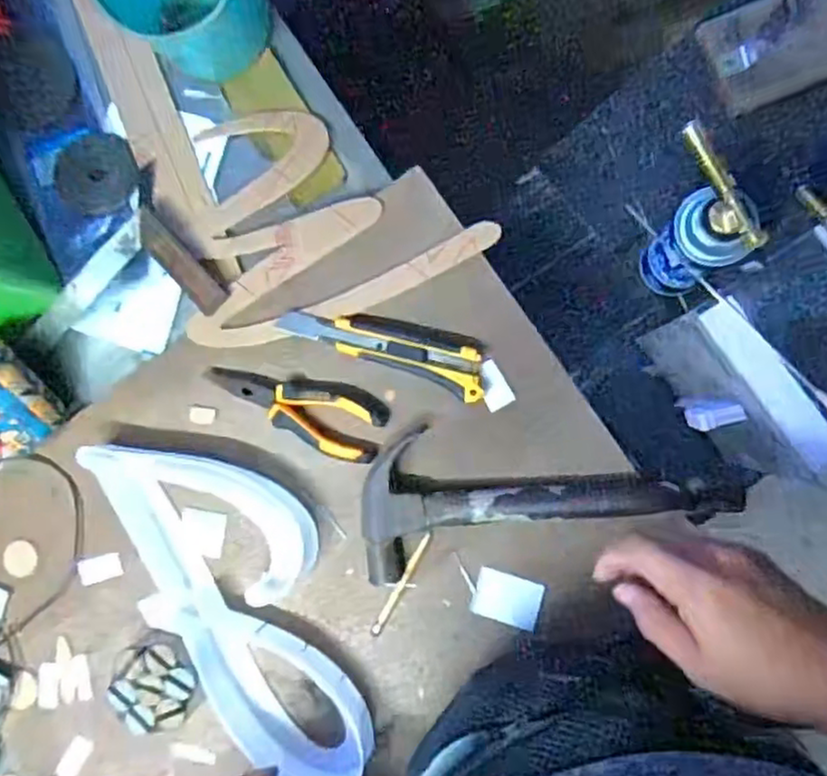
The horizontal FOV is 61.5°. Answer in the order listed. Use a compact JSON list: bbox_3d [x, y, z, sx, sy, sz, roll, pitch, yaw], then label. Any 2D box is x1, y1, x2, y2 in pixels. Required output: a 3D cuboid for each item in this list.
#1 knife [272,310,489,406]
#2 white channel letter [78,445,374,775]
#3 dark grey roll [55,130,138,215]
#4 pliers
[{"bbox_3d":[-0.025,-0.038,0.582,0.177,0.018,0.047,17,92,8],"label":"knife"},{"bbox_3d":[-0.140,0.174,0.574,0.138,0.045,0.330,-33,84,7],"label":"white channel letter"},{"bbox_3d":[-0.293,-0.196,0.642,0.070,0.014,0.078,-6,89,8],"label":"dark grey roll"},{"bbox_3d":[-0.103,0.017,0.593,0.157,0.016,0.057,16,92,8],"label":"pliers"}]

